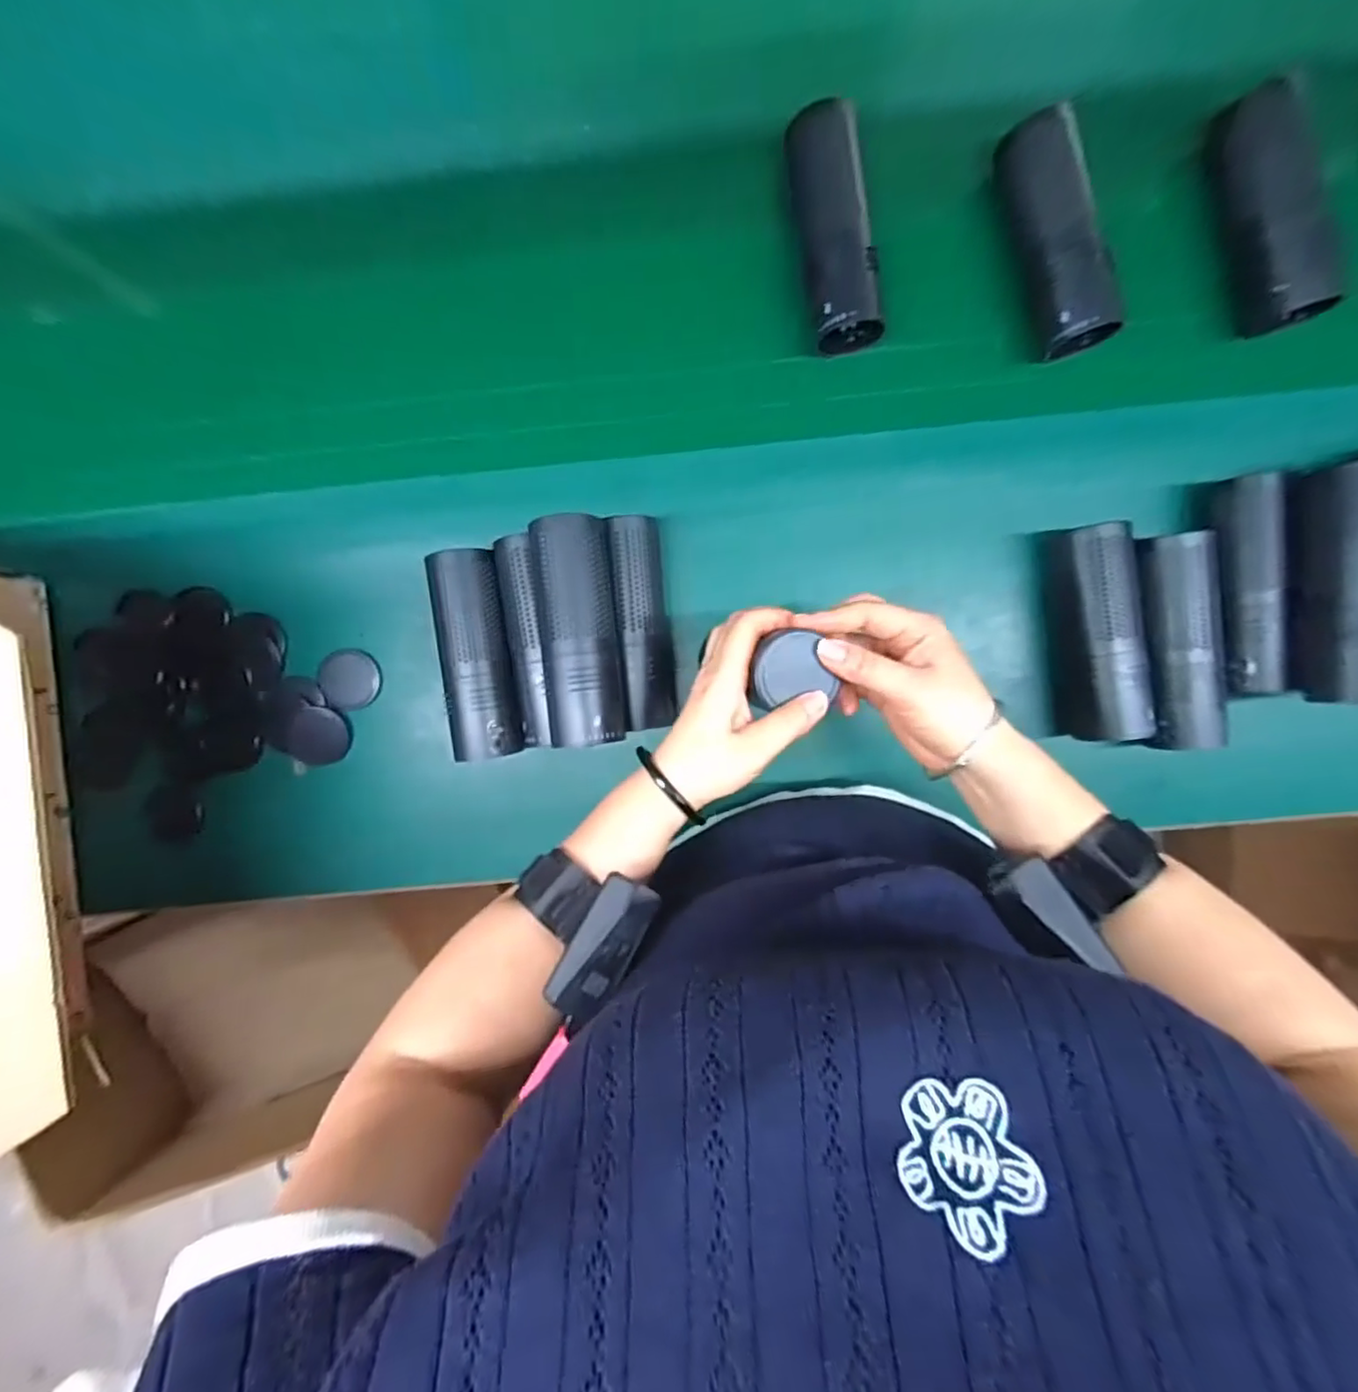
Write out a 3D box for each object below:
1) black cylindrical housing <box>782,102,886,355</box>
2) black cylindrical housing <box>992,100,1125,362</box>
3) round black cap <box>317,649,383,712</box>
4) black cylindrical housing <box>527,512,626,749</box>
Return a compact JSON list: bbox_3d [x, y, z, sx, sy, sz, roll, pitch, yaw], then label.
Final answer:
[{"bbox_3d":[0.119,-0.360,0.497,0.049,0.041,0.169,-10,92,3],"label":"black cylindrical housing"},{"bbox_3d":[0.289,-0.352,0.494,0.049,0.041,0.170,-14,92,3],"label":"black cylindrical housing"},{"bbox_3d":[-0.283,-0.013,0.554,0.048,0.015,0.051,0,93,2],"label":"round black cap"},{"bbox_3d":[-0.074,-0.046,0.474,0.056,0.047,0.163,-6,93,3],"label":"black cylindrical housing"}]

